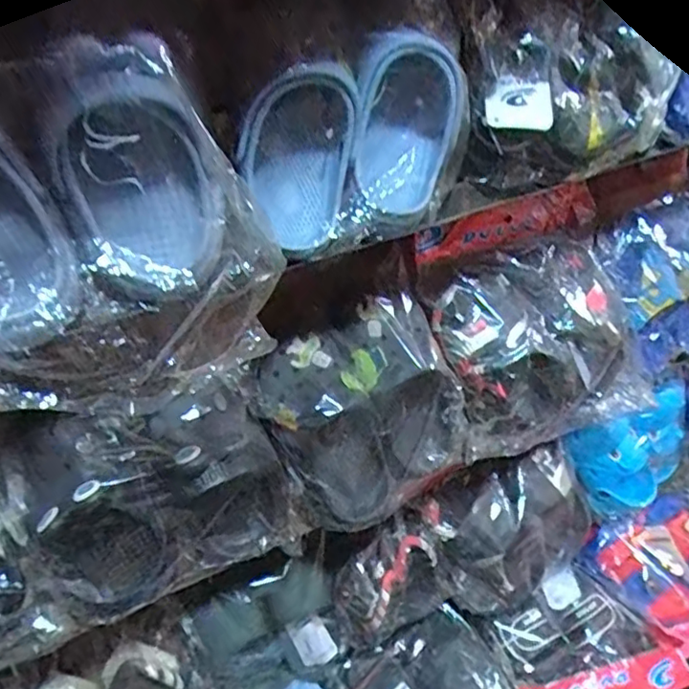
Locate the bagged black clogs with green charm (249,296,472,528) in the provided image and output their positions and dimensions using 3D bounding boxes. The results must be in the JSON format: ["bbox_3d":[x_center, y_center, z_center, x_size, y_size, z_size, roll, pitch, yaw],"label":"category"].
[{"bbox_3d":[0.017,0.056,0.522,0.160,0.145,0.093,-26,38,-26],"label":"bagged black clogs with green charm"}]

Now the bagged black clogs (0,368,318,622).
[{"bbox_3d":[-0.141,0.114,0.461,0.201,0.157,0.071,-16,35,-12],"label":"bagged black clogs"}]

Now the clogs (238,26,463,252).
[{"bbox_3d":[0.006,-0.130,0.389,0.140,0.104,0.048,-24,37,-24],"label":"clogs"}]

